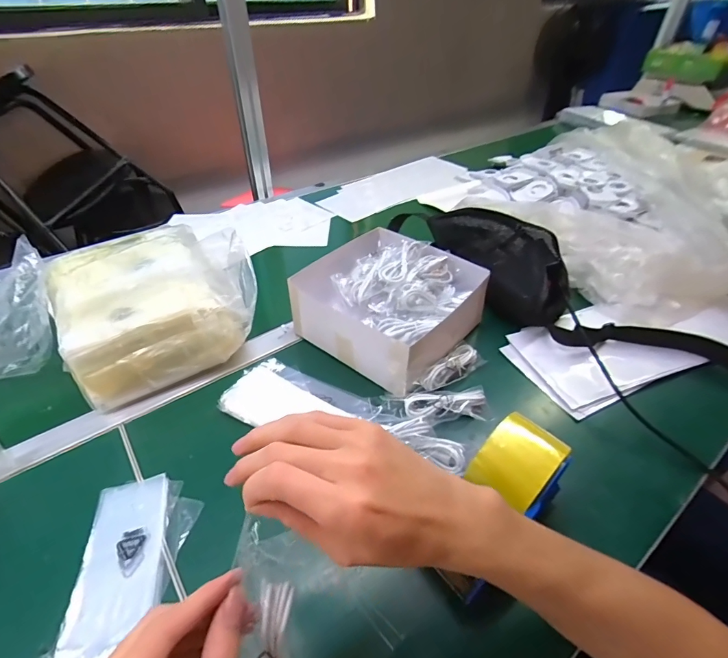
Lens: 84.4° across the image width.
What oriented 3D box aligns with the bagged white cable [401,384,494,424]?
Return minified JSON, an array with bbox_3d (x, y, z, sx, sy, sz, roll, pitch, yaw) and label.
[{"bbox_3d":[0.102,0.096,0.485,0.100,0.031,0.046,-7,42,-7],"label":"bagged white cable"}]

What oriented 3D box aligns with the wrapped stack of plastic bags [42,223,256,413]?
[{"bbox_3d":[-0.279,-0.036,0.547,0.228,0.128,0.219,-26,48,-26],"label":"wrapped stack of plastic bags"}]

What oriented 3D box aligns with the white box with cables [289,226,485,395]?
[{"bbox_3d":[0.032,-0.043,0.573,0.217,0.092,0.203,29,49,28],"label":"white box with cables"}]

